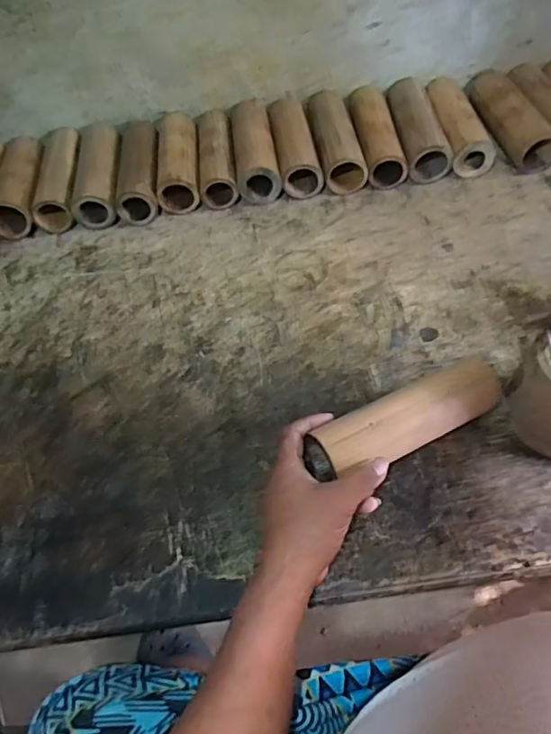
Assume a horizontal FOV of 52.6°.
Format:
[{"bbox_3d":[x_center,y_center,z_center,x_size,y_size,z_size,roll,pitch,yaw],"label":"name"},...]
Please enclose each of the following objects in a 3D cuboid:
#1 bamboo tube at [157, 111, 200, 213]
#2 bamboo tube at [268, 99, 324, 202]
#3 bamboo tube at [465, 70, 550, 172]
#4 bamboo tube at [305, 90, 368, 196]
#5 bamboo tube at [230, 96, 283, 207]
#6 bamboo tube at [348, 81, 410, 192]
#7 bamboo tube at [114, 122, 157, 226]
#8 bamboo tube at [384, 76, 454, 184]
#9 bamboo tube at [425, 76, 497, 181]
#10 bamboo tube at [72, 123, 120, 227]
[{"bbox_3d":[-0.135,-0.292,0.784,0.058,0.051,0.181,-8,54,0],"label":"bamboo tube"},{"bbox_3d":[0.025,-0.313,0.784,0.055,0.053,0.181,-9,54,-1],"label":"bamboo tube"},{"bbox_3d":[0.327,-0.350,0.783,0.057,0.054,0.182,-13,55,-4],"label":"bamboo tube"},{"bbox_3d":[0.080,-0.321,0.790,0.059,0.055,0.179,-9,54,-1],"label":"bamboo tube"},{"bbox_3d":[-0.030,-0.307,0.786,0.055,0.051,0.187,-8,54,0],"label":"bamboo tube"},{"bbox_3d":[0.138,-0.328,0.790,0.056,0.053,0.185,-8,54,0],"label":"bamboo tube"},{"bbox_3d":[-0.189,-0.280,0.783,0.052,0.050,0.192,-7,54,0],"label":"bamboo tube"},{"bbox_3d":[0.195,-0.335,0.784,0.058,0.061,0.176,-7,54,0],"label":"bamboo tube"},{"bbox_3d":[0.253,-0.344,0.790,0.056,0.052,0.181,-9,54,-1],"label":"bamboo tube"},{"bbox_3d":[-0.245,-0.274,0.785,0.060,0.051,0.194,-8,54,0],"label":"bamboo tube"}]

